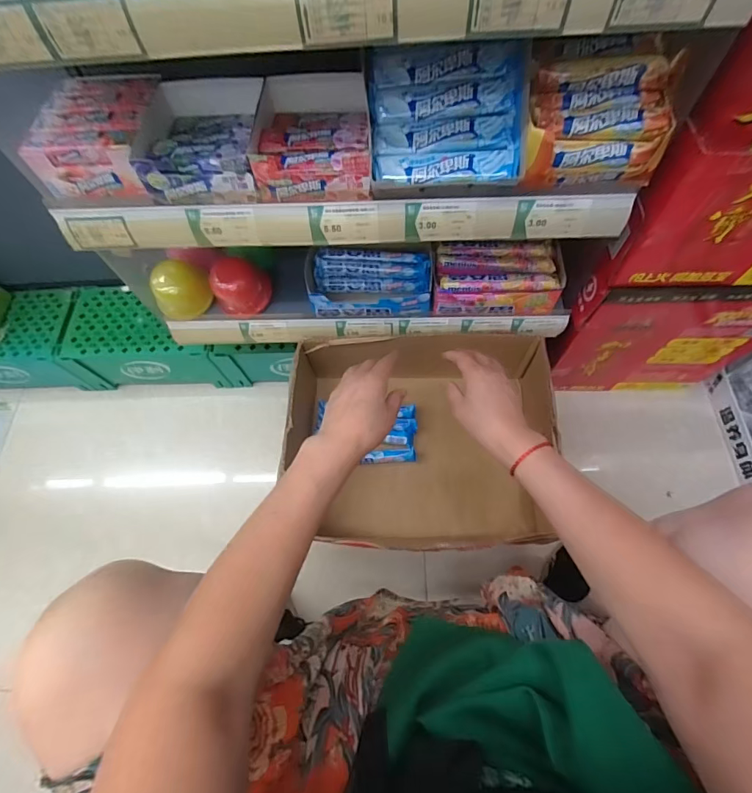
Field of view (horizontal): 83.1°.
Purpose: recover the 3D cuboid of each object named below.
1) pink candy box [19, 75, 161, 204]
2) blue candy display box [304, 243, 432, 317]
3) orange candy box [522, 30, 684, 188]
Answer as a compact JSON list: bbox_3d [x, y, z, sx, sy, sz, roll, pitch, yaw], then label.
[{"bbox_3d":[-0.277,-0.269,0.441,0.113,0.050,0.128,2,67,4],"label":"pink candy box"},{"bbox_3d":[-0.008,-0.163,0.607,0.180,0.049,0.102,1,67,4],"label":"blue candy display box"},{"bbox_3d":[0.198,-0.254,0.382,0.116,0.072,0.113,8,67,7],"label":"orange candy box"}]

